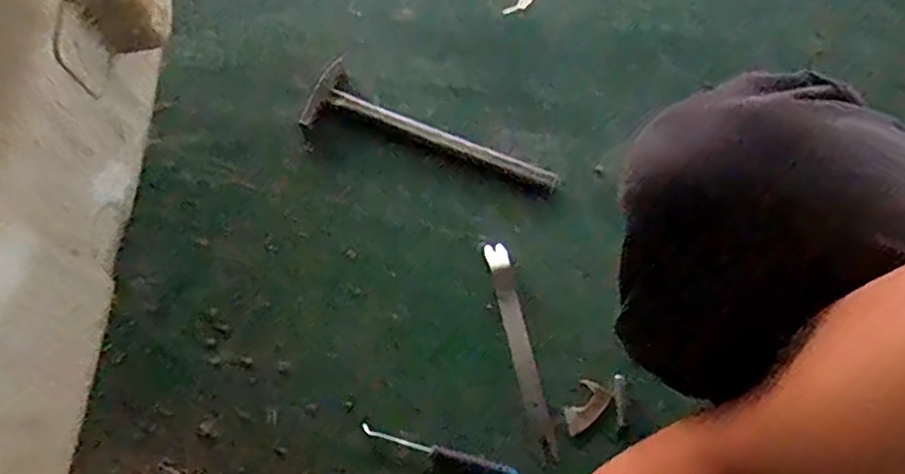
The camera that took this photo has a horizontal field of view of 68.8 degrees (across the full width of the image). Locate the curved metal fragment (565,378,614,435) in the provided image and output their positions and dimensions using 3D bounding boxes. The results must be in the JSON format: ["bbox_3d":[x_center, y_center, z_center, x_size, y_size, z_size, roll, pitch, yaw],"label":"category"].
[{"bbox_3d":[0.135,0.173,0.670,0.033,0.006,0.056,38,76,13],"label":"curved metal fragment"}]

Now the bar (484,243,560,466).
[{"bbox_3d":[0.072,0.116,0.697,0.024,0.011,0.226,-13,71,-3],"label":"bar"}]

